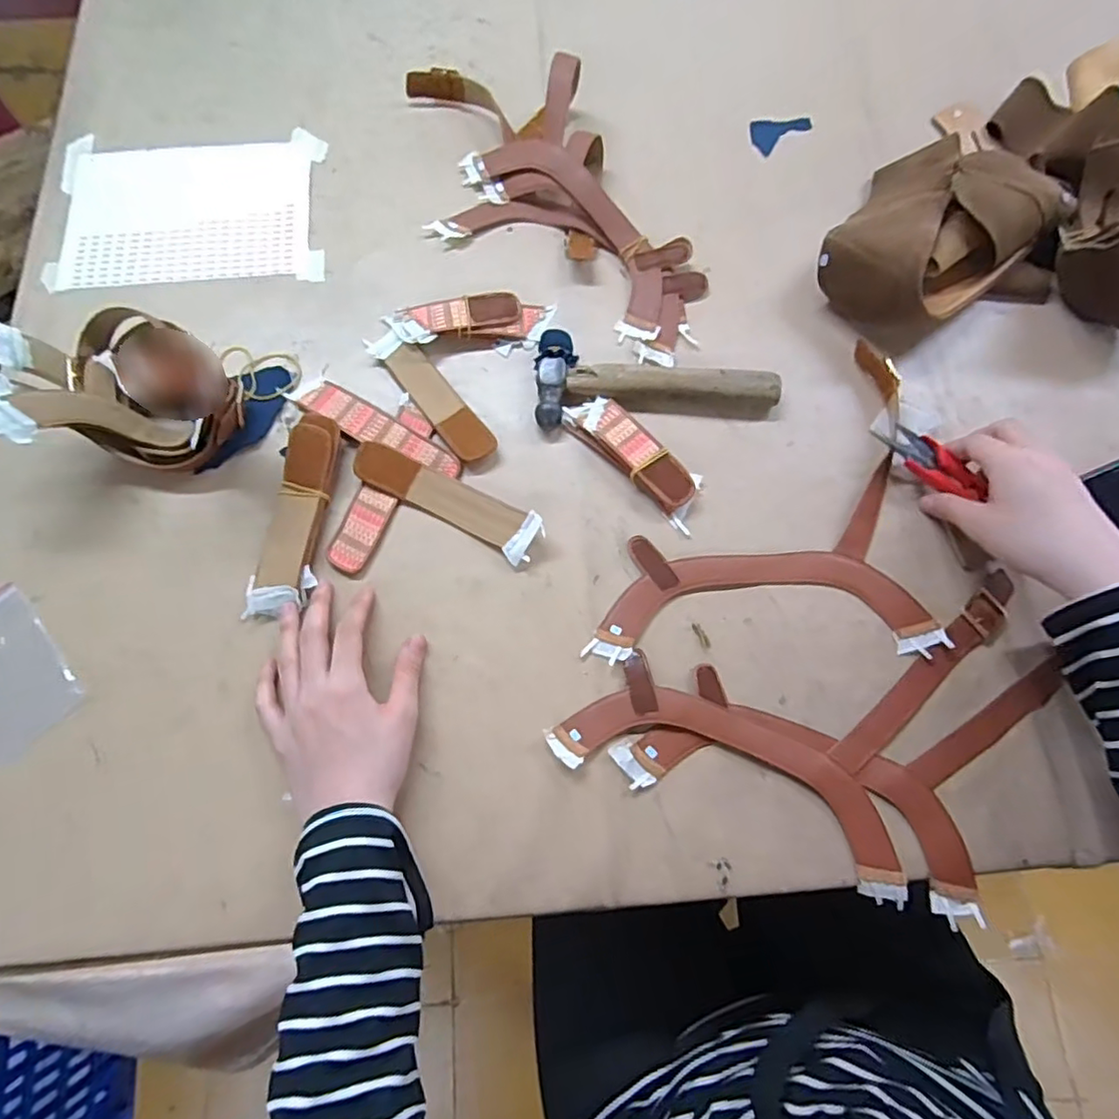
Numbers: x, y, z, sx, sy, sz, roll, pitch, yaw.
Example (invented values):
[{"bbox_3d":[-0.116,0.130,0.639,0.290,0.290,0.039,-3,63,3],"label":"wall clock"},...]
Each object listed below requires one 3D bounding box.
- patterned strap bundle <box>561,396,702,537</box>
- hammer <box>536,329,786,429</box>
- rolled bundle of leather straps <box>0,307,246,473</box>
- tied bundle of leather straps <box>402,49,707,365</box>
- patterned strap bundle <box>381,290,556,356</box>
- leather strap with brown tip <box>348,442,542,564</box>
[{"bbox_3d":[0.060,-0.079,0.468,0.038,0.016,0.129,-43,79,-11],"label":"patterned strap bundle"},{"bbox_3d":[0.075,-0.149,0.486,0.184,0.023,0.078,-3,74,-1],"label":"hammer"},{"bbox_3d":[-0.309,-0.115,0.433,0.151,0.102,0.086,-3,74,-1],"label":"rolled bundle of leather straps"},{"bbox_3d":[-0.011,-0.324,0.522,0.350,0.051,0.162,34,77,9],"label":"tied bundle of leather straps"},{"bbox_3d":[-0.075,-0.198,0.505,0.133,0.016,0.048,3,74,0],"label":"patterned strap bundle"},{"bbox_3d":[-0.085,-0.046,0.460,0.150,0.016,0.036,29,76,7],"label":"leather strap with brown tip"}]

